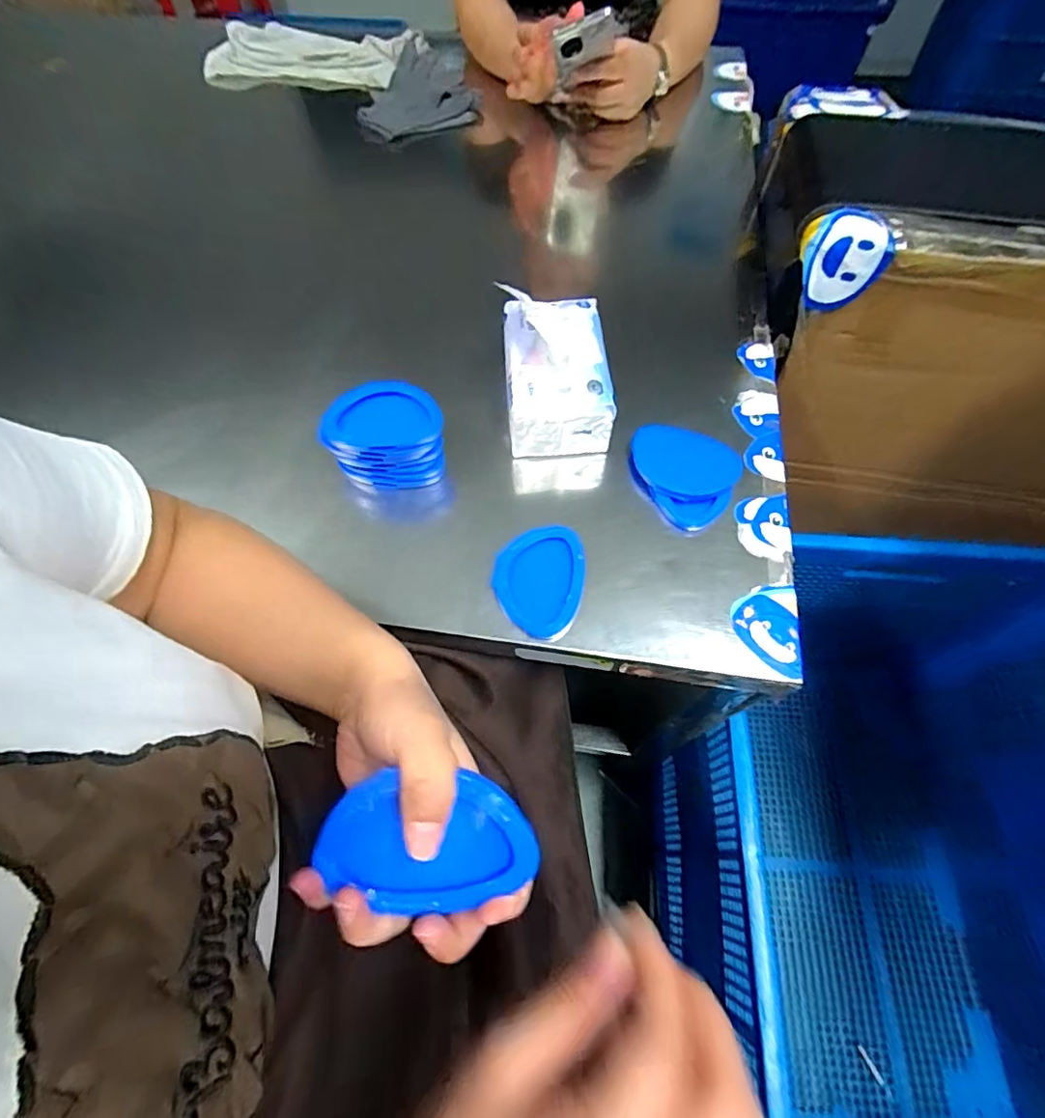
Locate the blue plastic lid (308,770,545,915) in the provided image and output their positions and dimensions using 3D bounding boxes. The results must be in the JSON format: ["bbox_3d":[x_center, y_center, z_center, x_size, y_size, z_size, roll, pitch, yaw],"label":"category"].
[{"bbox_3d":[-0.041,0.126,0.241,0.094,0.006,0.061,3,100,-3],"label":"blue plastic lid"}]

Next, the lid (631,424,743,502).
[{"bbox_3d":[0.145,-0.085,0.487,0.094,0.010,0.064,16,84,14],"label":"lid"}]

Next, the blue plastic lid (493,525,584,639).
[{"bbox_3d":[0.013,0.016,0.451,0.072,0.012,0.094,12,63,8],"label":"blue plastic lid"}]

